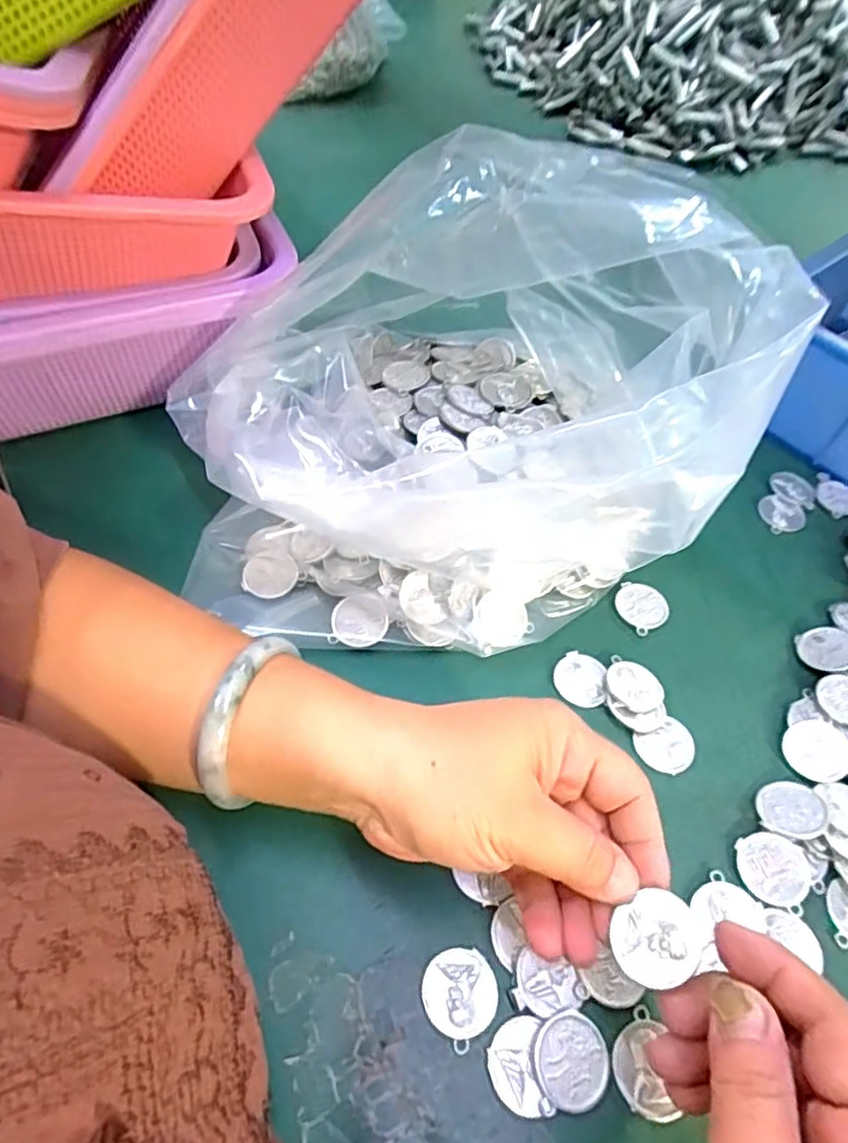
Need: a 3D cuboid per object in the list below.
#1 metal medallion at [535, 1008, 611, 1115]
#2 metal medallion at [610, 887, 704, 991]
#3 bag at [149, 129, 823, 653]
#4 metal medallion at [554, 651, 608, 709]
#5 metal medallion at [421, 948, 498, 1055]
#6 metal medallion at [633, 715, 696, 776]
[{"bbox_3d":[0.056,0.183,0.240,0.027,0.005,0.030,23,57,11],"label":"metal medallion"},{"bbox_3d":[0.078,0.124,0.216,0.029,0.004,0.025,-34,46,5],"label":"metal medallion"},{"bbox_3d":[-0.003,-0.095,0.333,0.250,0.172,0.230,-20,59,-18],"label":"bag"},{"bbox_3d":[0.082,0.056,0.336,0.027,0.004,0.030,7,55,0],"label":"metal medallion"},{"bbox_3d":[0.014,0.164,0.251,0.029,0.004,0.029,-38,66,-26],"label":"metal medallion"},{"bbox_3d":[0.121,0.088,0.317,0.029,0.004,0.023,-22,60,-18],"label":"metal medallion"}]

